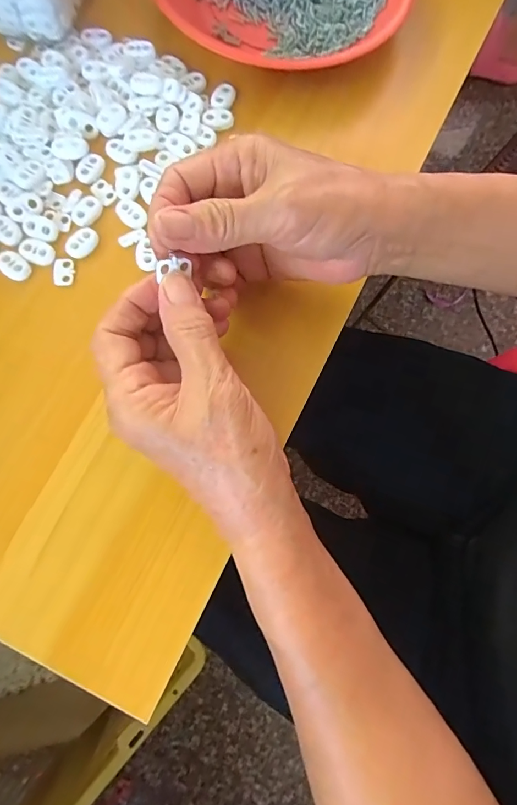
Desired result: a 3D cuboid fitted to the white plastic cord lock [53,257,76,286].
[{"bbox_3d":[-0.125,-0.084,0.275,0.013,0.004,0.018,3,76,-1],"label":"white plastic cord lock"}]

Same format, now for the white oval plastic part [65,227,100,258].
[{"bbox_3d":[-0.114,-0.104,0.279,0.023,0.005,0.016,-40,80,-11],"label":"white oval plastic part"}]

